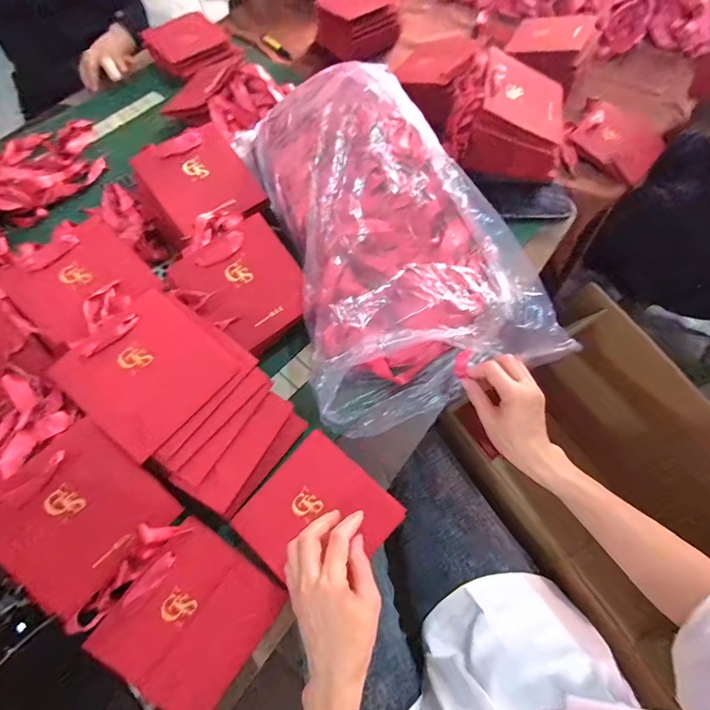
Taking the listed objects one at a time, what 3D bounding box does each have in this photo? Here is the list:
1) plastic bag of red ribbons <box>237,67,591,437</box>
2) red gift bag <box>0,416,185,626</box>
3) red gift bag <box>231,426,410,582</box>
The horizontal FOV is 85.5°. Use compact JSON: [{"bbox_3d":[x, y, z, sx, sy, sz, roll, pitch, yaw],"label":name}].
[{"bbox_3d":[0.040,-0.176,0.525,0.300,0.163,0.472,-19,65,-8],"label":"plastic bag of red ribbons"},{"bbox_3d":[-0.278,0.158,0.383,0.138,0.012,0.140,-43,99,-20],"label":"red gift bag"},{"bbox_3d":[-0.040,0.178,0.429,0.140,0.014,0.140,40,71,18],"label":"red gift bag"}]

